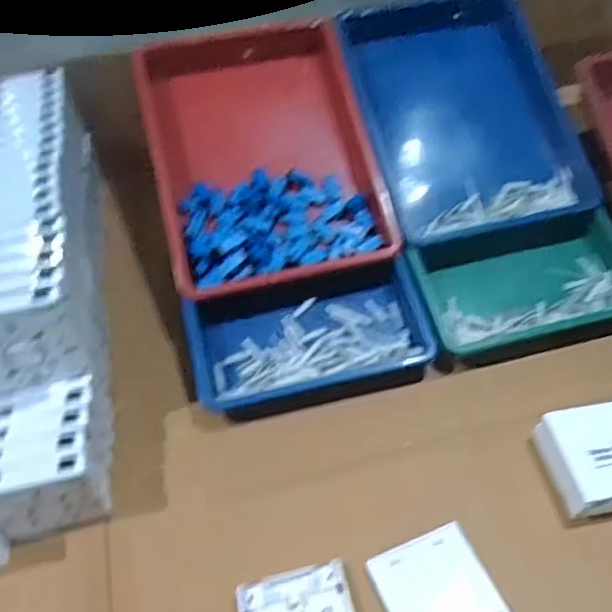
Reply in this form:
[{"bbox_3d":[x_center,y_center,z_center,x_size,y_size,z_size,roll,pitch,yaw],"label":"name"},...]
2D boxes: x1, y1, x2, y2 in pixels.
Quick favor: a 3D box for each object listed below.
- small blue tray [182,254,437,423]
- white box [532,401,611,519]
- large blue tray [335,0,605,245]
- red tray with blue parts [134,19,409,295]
[{"bbox_3d":[0.002,0.034,0.653,0.240,0.060,0.132,-11,50,-7],"label":"small blue tray"},{"bbox_3d":[0.263,0.136,0.552,0.086,0.041,0.094,-10,50,-6],"label":"white box"},{"bbox_3d":[0.182,-0.231,0.740,0.239,0.065,0.312,-12,82,-9],"label":"large blue tray"},{"bbox_3d":[-0.054,-0.186,0.711,0.239,0.054,0.340,-12,74,-8],"label":"red tray with blue parts"}]

